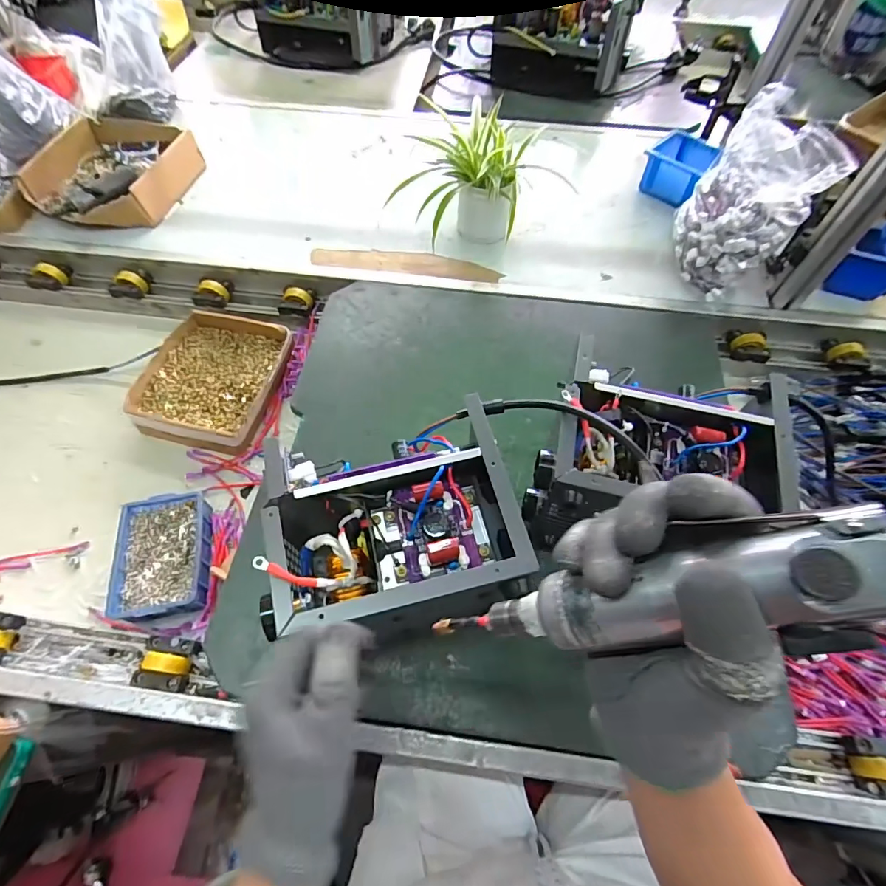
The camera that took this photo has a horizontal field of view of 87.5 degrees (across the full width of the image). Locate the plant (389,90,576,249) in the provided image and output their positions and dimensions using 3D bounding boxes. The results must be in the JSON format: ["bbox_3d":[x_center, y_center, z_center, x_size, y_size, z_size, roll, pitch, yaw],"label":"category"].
[{"bbox_3d":[0.036,-0.420,0.748,0.208,0.166,0.167,-22,63,-13],"label":"plant"}]

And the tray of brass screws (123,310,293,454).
[{"bbox_3d":[-0.354,-0.099,0.724,0.203,0.049,0.232,12,61,6],"label":"tray of brass screws"}]

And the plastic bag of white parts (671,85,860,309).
[{"bbox_3d":[0.450,-0.343,0.690,0.162,0.210,0.154,31,64,16],"label":"plastic bag of white parts"}]

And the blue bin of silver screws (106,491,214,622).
[{"bbox_3d":[-0.348,0.143,0.583,0.102,0.050,0.151,-10,61,-6],"label":"blue bin of silver screws"}]

